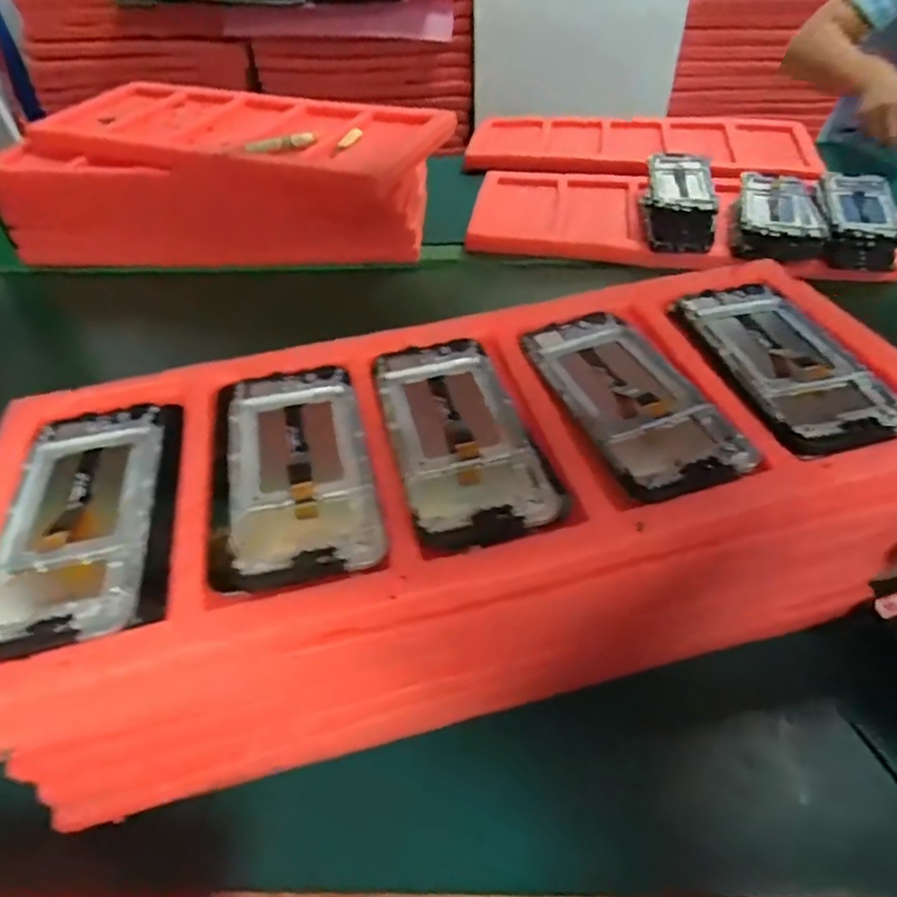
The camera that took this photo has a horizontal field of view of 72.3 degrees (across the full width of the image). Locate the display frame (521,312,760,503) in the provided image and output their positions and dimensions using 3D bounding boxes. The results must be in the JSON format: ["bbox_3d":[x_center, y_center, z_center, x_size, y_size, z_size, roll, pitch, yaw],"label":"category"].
[{"bbox_3d":[0.105,-0.034,0.370,0.075,0.009,0.157,-17,46,-12],"label":"display frame"}]

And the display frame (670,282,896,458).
[{"bbox_3d":[0.205,-0.058,0.381,0.077,0.006,0.155,-11,45,-6],"label":"display frame"}]

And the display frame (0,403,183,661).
[{"bbox_3d":[-0.190,0.034,0.329,0.085,0.009,0.159,-12,45,-7],"label":"display frame"}]

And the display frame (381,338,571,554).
[{"bbox_3d":[0.004,-0.015,0.357,0.075,0.007,0.161,-12,45,-7],"label":"display frame"}]

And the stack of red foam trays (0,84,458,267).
[{"bbox_3d":[-0.296,-0.377,0.862,0.563,0.154,0.254,5,46,10],"label":"stack of red foam trays"}]

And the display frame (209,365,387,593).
[{"bbox_3d":[-0.086,0.004,0.346,0.079,0.007,0.161,-11,45,-6],"label":"display frame"}]

